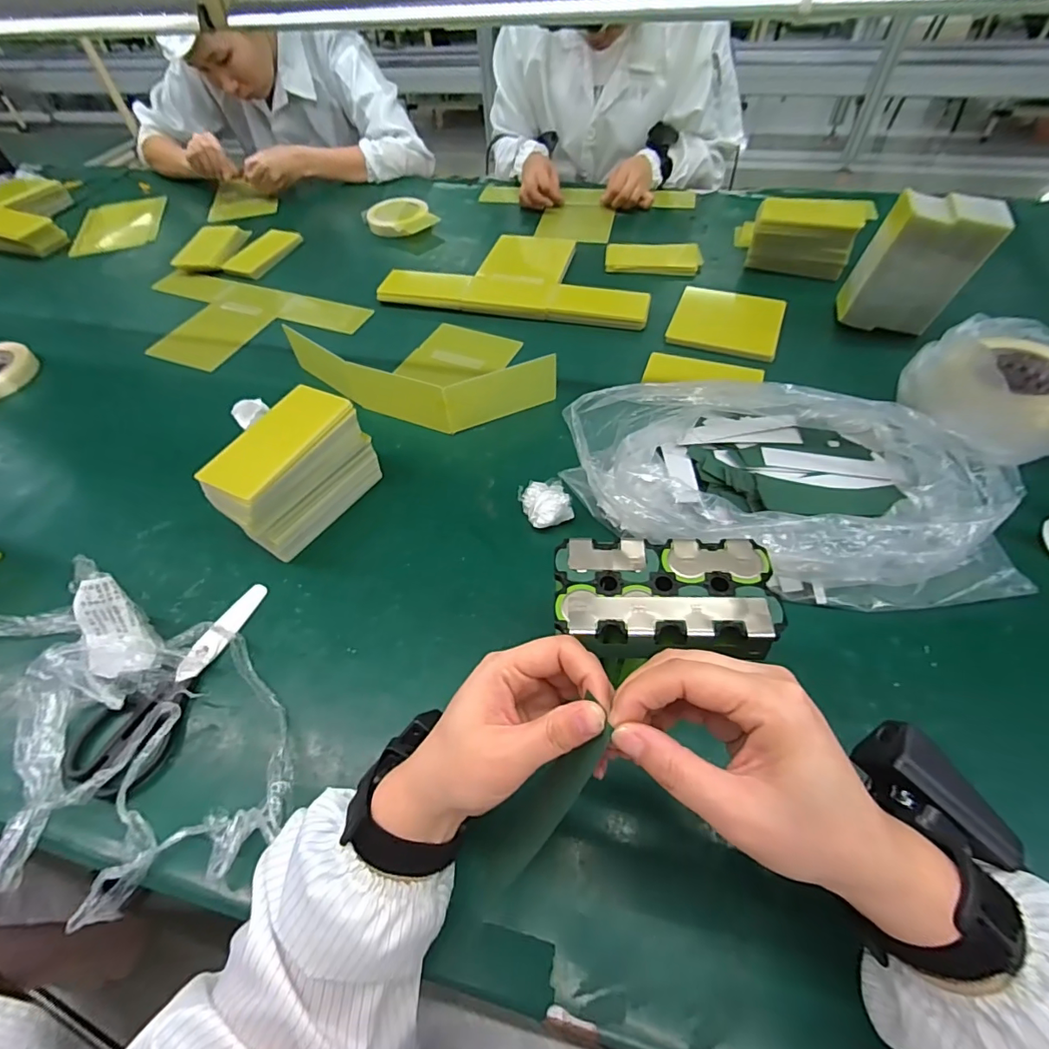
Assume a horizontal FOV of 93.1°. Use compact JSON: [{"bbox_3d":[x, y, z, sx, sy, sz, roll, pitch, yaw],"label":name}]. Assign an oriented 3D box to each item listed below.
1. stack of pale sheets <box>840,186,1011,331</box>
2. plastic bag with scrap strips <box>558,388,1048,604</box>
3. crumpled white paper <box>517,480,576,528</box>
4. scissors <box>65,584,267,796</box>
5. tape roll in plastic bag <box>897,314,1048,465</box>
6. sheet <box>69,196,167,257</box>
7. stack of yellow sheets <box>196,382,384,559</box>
[{"bbox_3d":[0.492,-0.325,0.628,0.123,0.143,0.063,18,57,16],"label":"stack of pale sheets"},{"bbox_3d":[0.241,-0.045,0.476,0.395,0.106,0.201,7,55,9],"label":"plastic bag with scrap strips"},{"bbox_3d":[0.023,-0.021,0.519,0.048,0.027,0.054,-13,54,-6],"label":"crumpled white paper"},{"bbox_3d":[-0.304,0.126,0.433,0.087,0.029,0.190,18,57,16],"label":"scissors"},{"bbox_3d":[0.518,-0.150,0.538,0.159,0.070,0.161,-2,54,2],"label":"tape roll in plastic bag"},{"bbox_3d":[-0.859,-0.644,1.060,0.151,0.011,0.260,-18,55,-9],"label":"sheet"},{"bbox_3d":[-0.238,-0.051,0.514,0.072,0.110,0.150,27,60,21],"label":"stack of yellow sheets"}]

